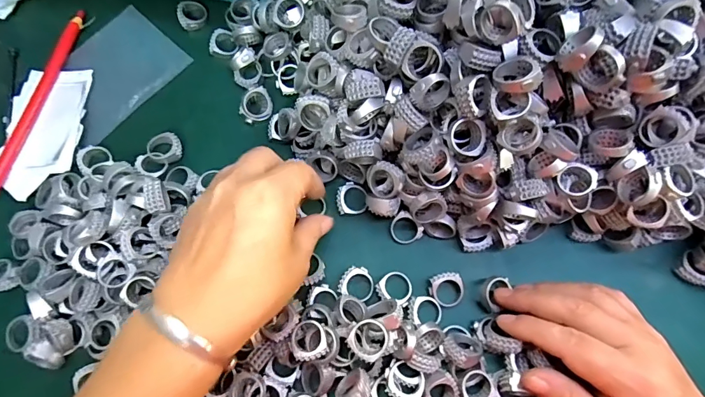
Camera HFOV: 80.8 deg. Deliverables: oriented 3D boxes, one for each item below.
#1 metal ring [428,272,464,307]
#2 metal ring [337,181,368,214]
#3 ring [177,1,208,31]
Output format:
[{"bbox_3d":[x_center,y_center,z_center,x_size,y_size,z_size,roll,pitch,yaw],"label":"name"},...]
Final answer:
[{"bbox_3d":[0.066,0.064,0.289,0.023,0.007,0.023,-18,76,-4],"label":"metal ring"},{"bbox_3d":[-0.001,-0.001,0.307,0.022,0.007,0.025,-1,76,1],"label":"metal ring"},{"bbox_3d":[-0.135,-0.154,0.349,0.023,0.009,0.023,0,76,1],"label":"ring"}]

